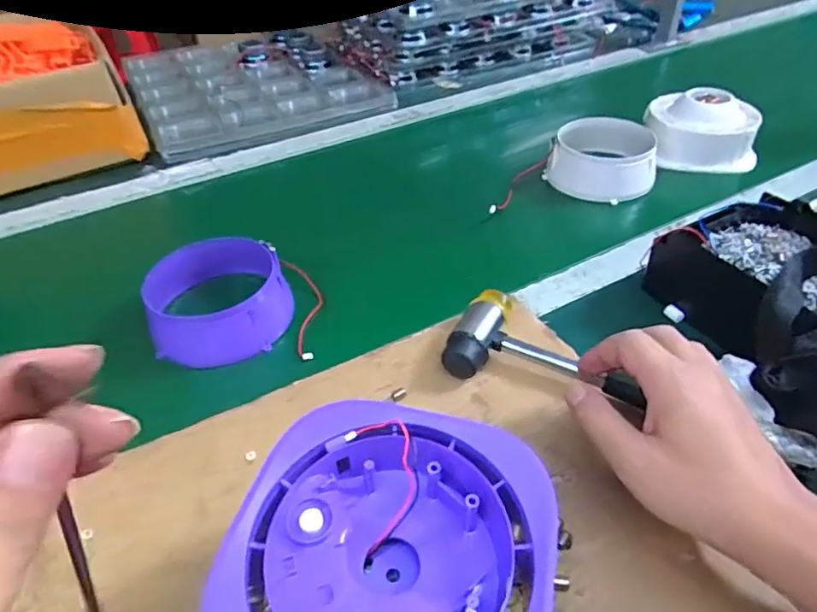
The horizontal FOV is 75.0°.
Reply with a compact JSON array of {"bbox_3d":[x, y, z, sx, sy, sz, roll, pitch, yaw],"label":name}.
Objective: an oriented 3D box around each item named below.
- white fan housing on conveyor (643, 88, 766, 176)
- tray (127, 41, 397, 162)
[{"bbox_3d":[0.365,-0.219,0.662,0.138,0.061,0.126,15,44,19],"label":"white fan housing on conveyor"},{"bbox_3d":[-0.276,-0.381,0.912,0.350,0.032,0.427,-22,45,-20],"label":"tray"}]

